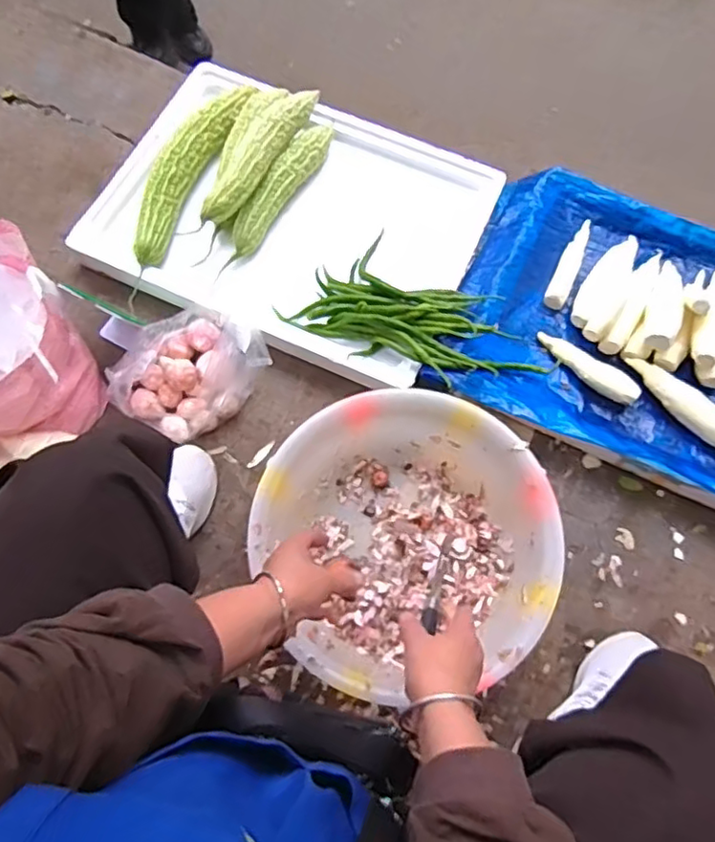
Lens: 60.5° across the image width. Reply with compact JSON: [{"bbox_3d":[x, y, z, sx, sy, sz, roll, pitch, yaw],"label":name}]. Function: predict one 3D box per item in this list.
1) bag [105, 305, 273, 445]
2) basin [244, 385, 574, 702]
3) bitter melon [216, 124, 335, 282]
[{"bbox_3d":[-0.247,-0.075,0.885,0.205,0.138,0.165,-33,74,-13],"label":"bag"},{"bbox_3d":[0.060,0.159,0.808,0.370,0.133,0.344,1,70,-2],"label":"basin"},{"bbox_3d":[-0.132,-0.379,1.008,0.049,0.049,0.308,30,72,9],"label":"bitter melon"}]

